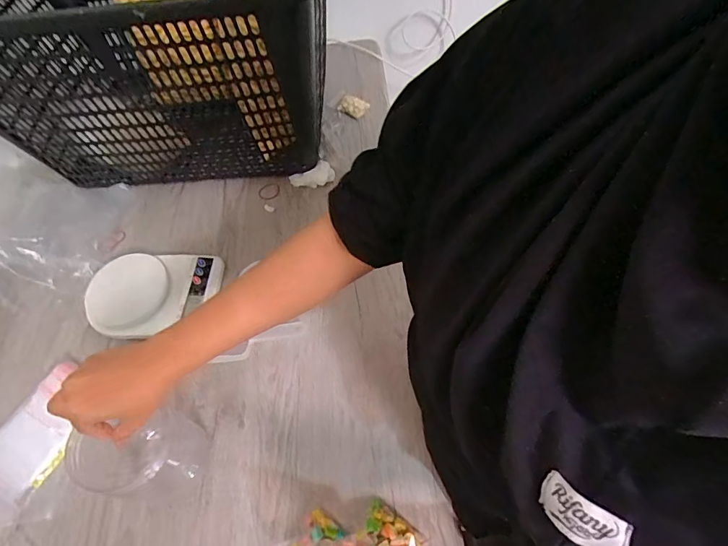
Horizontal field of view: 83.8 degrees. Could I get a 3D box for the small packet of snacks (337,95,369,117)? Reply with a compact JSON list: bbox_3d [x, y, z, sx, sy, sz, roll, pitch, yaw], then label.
[{"bbox_3d":[-0.020,-0.314,0.761,0.054,0.014,0.034,25,65,16],"label":"small packet of snacks"}]

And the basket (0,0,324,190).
[{"bbox_3d":[-0.319,-0.374,0.644,0.538,0.297,0.440,-1,60,3],"label":"basket"}]

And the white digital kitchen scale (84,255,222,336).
[{"bbox_3d":[-0.292,0.027,0.571,0.176,0.033,0.121,-7,60,0],"label":"white digital kitchen scale"}]

